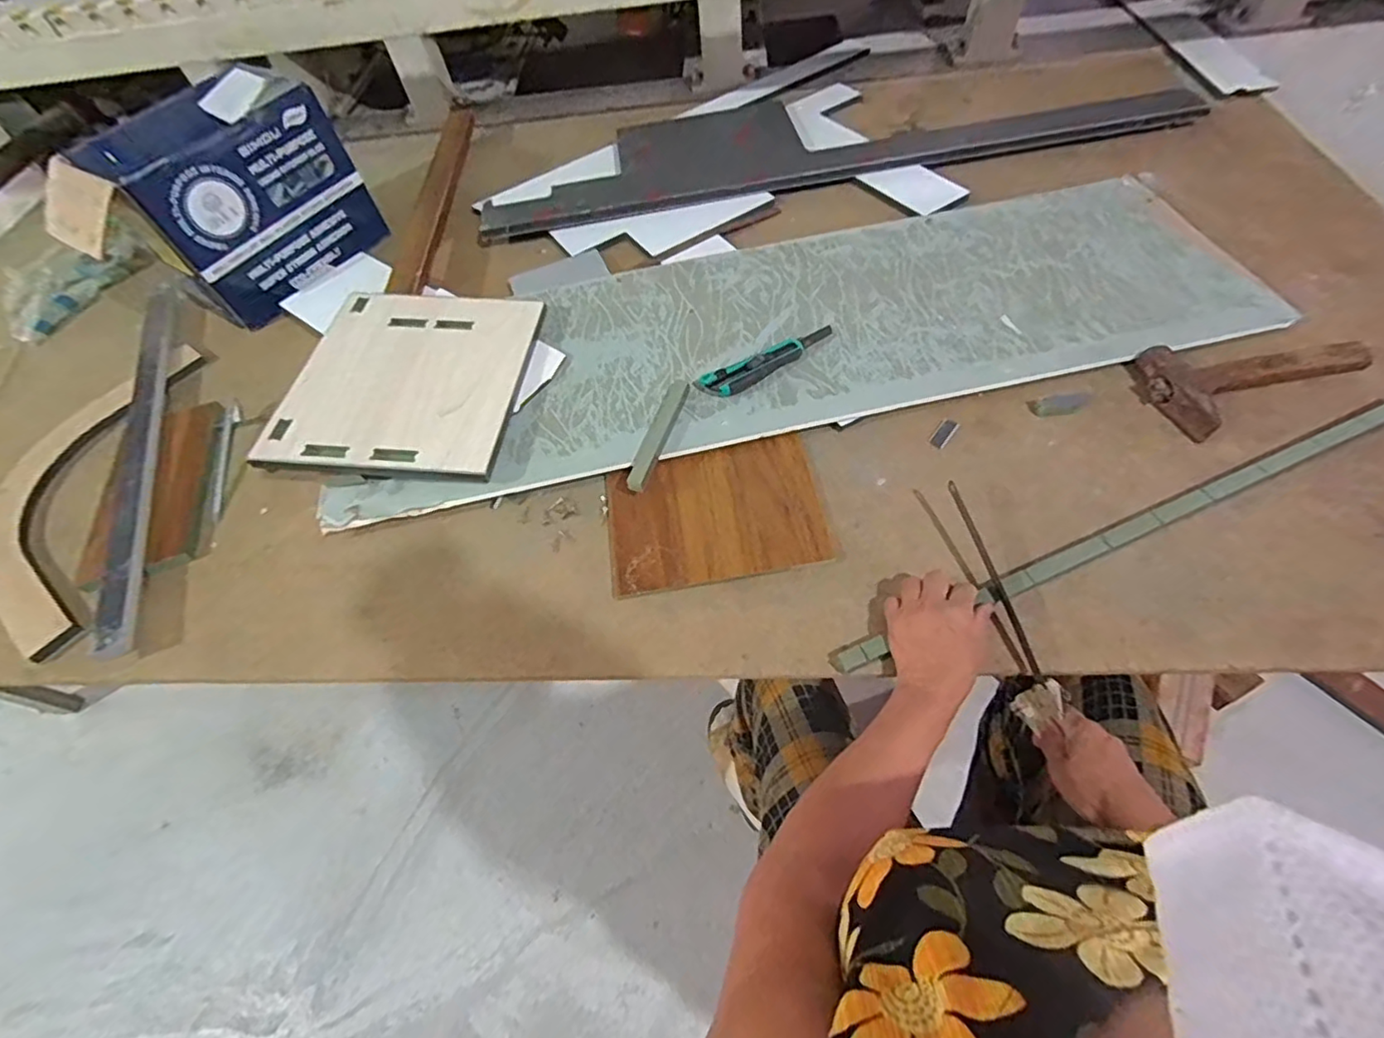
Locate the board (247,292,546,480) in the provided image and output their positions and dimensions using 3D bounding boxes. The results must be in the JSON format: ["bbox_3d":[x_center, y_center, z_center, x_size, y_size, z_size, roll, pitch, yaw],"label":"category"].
[{"bbox_3d":[-0.364,-0.181,0.772,0.278,0.016,0.303,3,58,0],"label":"board"}]

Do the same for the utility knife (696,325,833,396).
[{"bbox_3d":[0.099,-0.203,0.768,0.193,0.028,0.037,-27,59,-12],"label":"utility knife"}]

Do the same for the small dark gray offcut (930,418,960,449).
[{"bbox_3d":[0.303,-0.103,0.725,0.020,0.004,0.041,35,79,10],"label":"small dark gray offcut"}]

